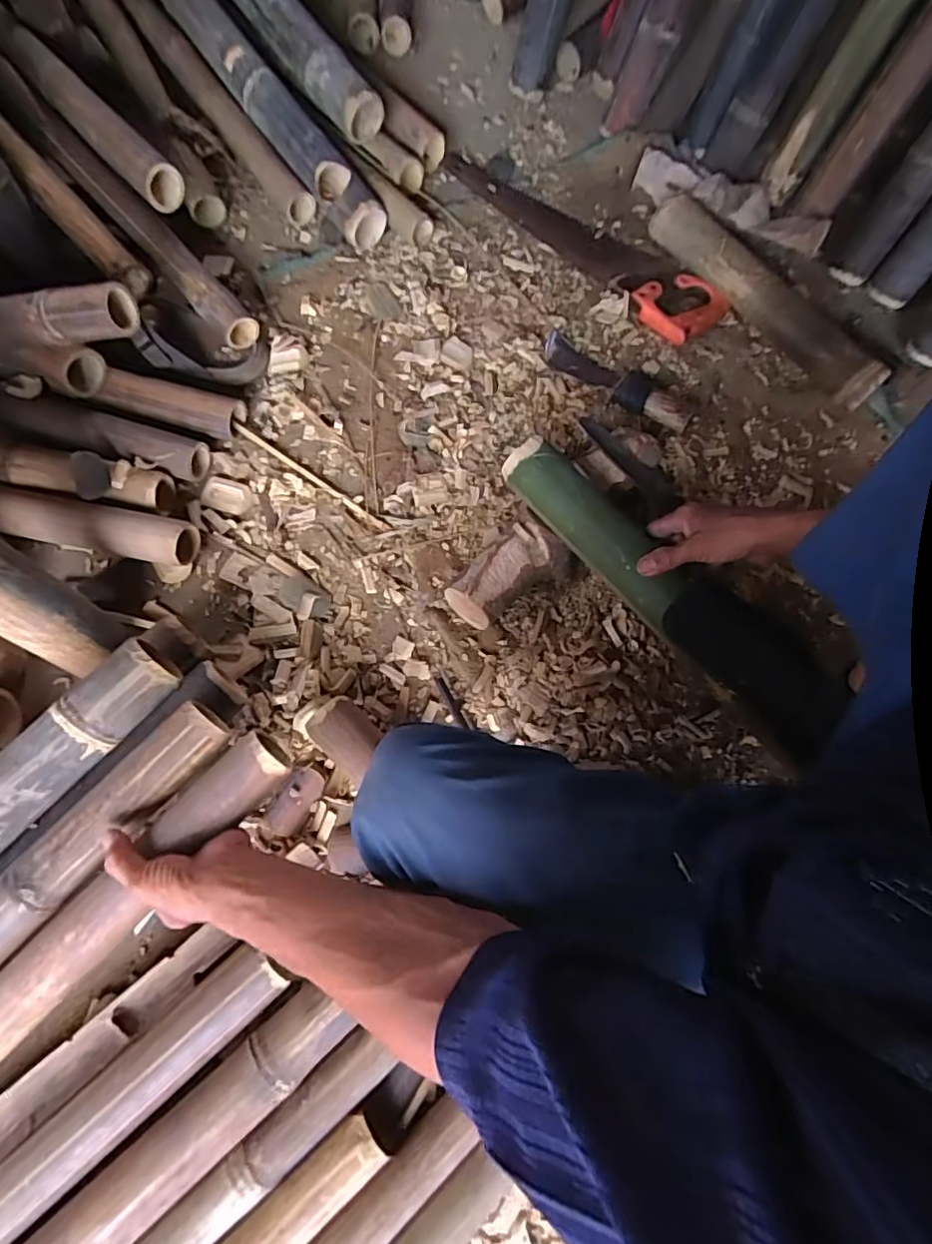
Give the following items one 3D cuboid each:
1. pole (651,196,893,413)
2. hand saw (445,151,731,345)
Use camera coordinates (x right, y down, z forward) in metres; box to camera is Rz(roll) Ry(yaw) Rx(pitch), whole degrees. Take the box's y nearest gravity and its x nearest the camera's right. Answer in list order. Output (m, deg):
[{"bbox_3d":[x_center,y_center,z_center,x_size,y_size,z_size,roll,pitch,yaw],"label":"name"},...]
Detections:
[{"bbox_3d":[0.428,-0.467,0.817,0.055,0.078,0.406,-39,78,-13],"label":"pole"},{"bbox_3d":[0.189,-0.612,0.888,0.139,0.031,0.506,-43,79,-14],"label":"hand saw"}]

